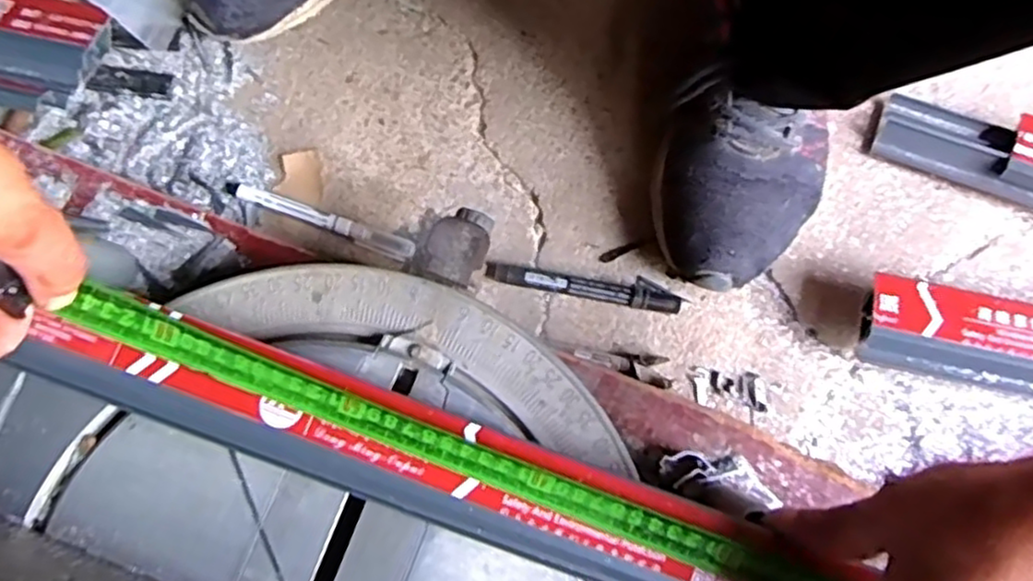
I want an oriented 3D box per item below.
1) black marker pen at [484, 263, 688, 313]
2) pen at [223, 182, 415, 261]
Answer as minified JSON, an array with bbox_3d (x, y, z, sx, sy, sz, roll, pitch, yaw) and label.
[{"bbox_3d":[0.046,-0.004,0.490,0.134,0.017,0.021,8,80,0],"label":"black marker pen"},{"bbox_3d":[-0.140,-0.051,0.497,0.140,0.013,0.016,19,80,2],"label":"pen"}]

